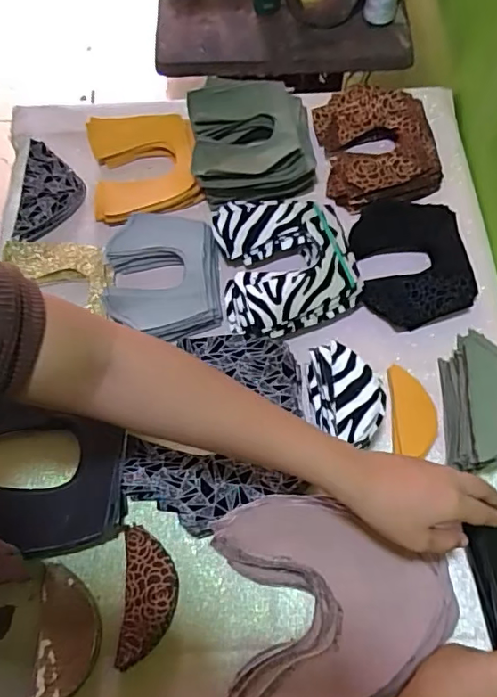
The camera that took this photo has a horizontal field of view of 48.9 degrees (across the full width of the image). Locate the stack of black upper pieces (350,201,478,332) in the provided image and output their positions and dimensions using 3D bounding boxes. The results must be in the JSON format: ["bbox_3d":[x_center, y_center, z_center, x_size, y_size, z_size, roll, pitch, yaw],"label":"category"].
[{"bbox_3d":[0.184,-0.108,0.635,0.121,0.047,0.165,-5,66,-1],"label":"stack of black upper pieces"}]

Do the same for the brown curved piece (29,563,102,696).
[{"bbox_3d":[-0.164,0.260,0.494,0.057,0.013,0.117,-1,66,1],"label":"brown curved piece"}]

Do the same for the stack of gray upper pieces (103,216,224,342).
[{"bbox_3d":[-0.100,-0.082,0.632,0.125,0.034,0.149,-6,66,-2],"label":"stack of gray upper pieces"}]

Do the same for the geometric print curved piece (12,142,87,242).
[{"bbox_3d":[-0.252,-0.203,0.702,0.077,0.024,0.139,-1,66,1],"label":"geometric print curved piece"}]

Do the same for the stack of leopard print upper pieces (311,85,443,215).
[{"bbox_3d":[0.166,-0.267,0.702,0.140,0.037,0.164,-7,66,-2],"label":"stack of leopard print upper pieces"}]

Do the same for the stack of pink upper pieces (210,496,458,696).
[{"bbox_3d":[0.081,0.225,0.481,0.198,0.040,0.183,-8,66,-3],"label":"stack of pink upper pieces"}]

